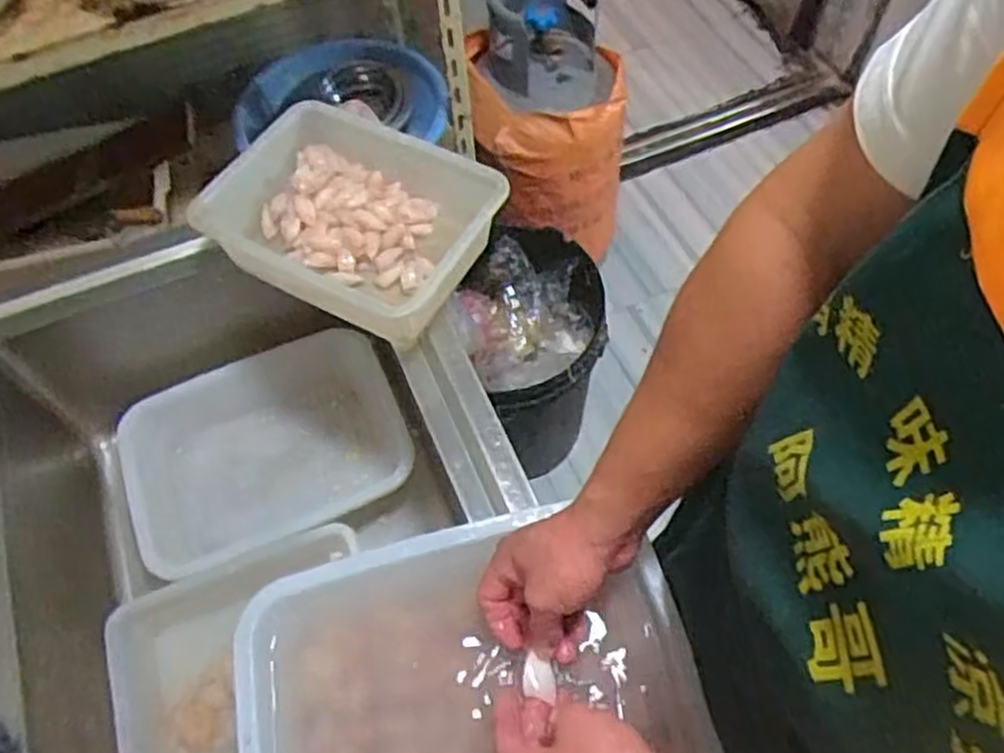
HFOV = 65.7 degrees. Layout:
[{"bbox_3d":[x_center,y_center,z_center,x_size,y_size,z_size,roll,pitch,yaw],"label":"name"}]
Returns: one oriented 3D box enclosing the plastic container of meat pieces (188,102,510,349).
[{"bbox_3d":[-0.154,-0.165,0.843,0.275,0.089,0.212,23,63,16],"label":"plastic container of meat pieces"}]

